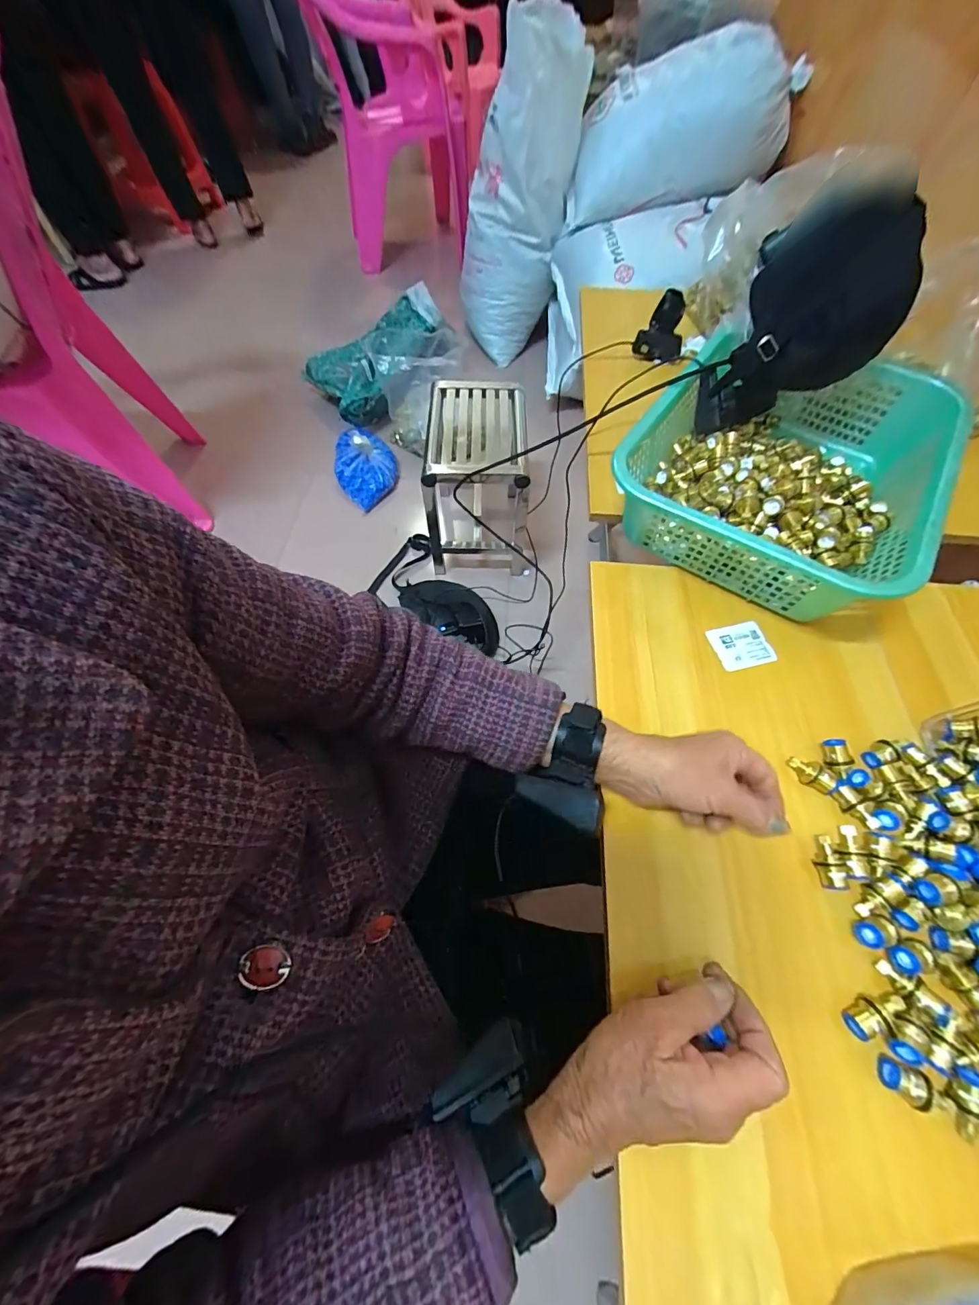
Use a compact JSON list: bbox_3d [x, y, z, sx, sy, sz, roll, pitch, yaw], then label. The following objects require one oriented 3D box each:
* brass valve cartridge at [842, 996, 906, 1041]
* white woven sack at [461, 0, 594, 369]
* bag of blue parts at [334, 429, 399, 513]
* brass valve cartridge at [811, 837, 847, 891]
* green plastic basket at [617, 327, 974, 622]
[{"bbox_3d":[0.270,0.253,0.308,0.040,0.015,0.019,-24,64,-13],"label":"brass valve cartridge"},{"bbox_3d":[0.086,-1.326,1.338,0.323,0.701,0.475,7,61,4],"label":"white woven sack"},{"bbox_3d":[-0.349,-0.525,1.255,0.168,0.112,0.209,-15,62,-8],"label":"bag of blue parts"},{"bbox_3d":[0.271,0.169,0.354,0.017,0.015,0.041,-2,75,-1],"label":"brass valve cartridge"},{"bbox_3d":[0.335,-0.217,0.517,0.292,0.093,0.362,30,65,15],"label":"green plastic basket"}]

